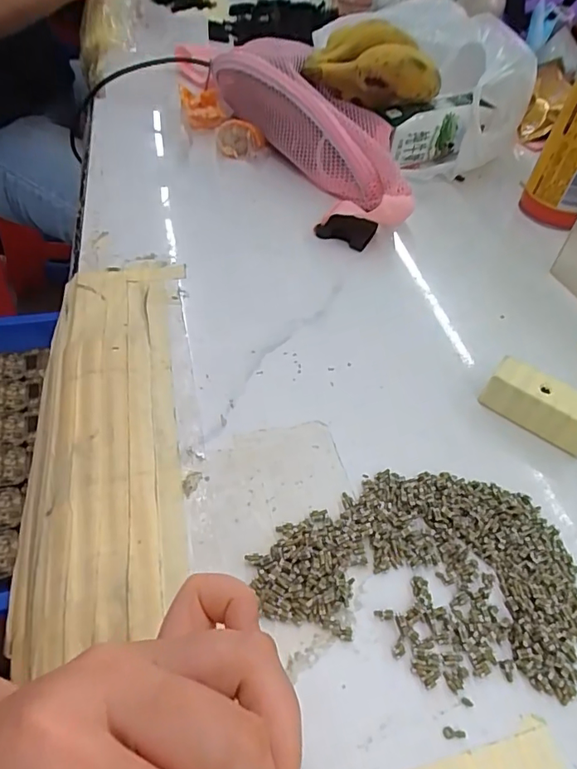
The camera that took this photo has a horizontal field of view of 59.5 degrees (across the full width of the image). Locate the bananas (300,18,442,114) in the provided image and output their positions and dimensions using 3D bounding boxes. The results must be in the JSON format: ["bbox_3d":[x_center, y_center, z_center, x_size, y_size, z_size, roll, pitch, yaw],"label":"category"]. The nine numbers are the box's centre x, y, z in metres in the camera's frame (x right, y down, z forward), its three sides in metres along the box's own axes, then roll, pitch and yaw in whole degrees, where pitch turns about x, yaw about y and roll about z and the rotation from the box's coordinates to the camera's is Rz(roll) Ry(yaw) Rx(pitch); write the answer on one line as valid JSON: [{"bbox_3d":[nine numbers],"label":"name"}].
[{"bbox_3d":[0.079,-0.289,0.461,0.119,0.060,0.056,11,49,3],"label":"bananas"}]

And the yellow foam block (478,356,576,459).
[{"bbox_3d":[0.150,0.013,0.298,0.064,0.027,0.025,33,54,21],"label":"yellow foam block"}]

